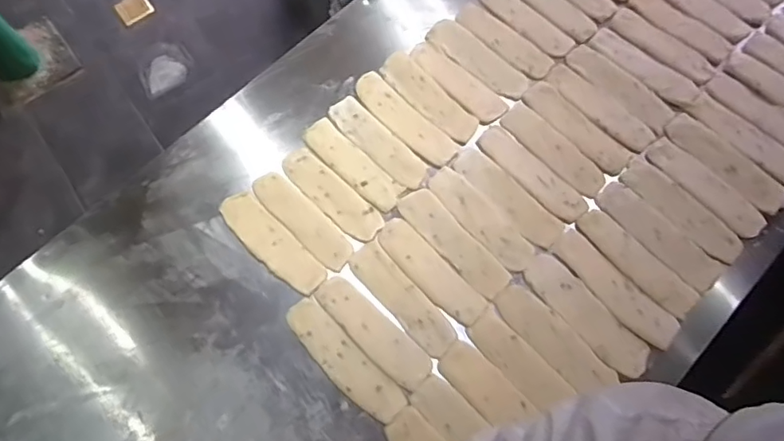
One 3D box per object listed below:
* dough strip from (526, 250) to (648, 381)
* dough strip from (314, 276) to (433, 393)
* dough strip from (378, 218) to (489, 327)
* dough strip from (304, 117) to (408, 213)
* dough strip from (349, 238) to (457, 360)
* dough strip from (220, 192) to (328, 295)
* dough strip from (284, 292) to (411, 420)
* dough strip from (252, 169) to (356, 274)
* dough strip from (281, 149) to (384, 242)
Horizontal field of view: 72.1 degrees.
[{"bbox_3d":[0.274,0.130,0.761,0.060,0.010,0.203,-37,75,-12],"label":"dough strip"},{"bbox_3d":[-0.029,0.156,0.760,0.193,0.008,0.058,42,76,13],"label":"dough strip"},{"bbox_3d":[0.057,0.073,0.793,0.056,0.013,0.192,-41,75,-13],"label":"dough strip"},{"bbox_3d":[-0.065,-0.091,0.865,0.056,0.010,0.193,-43,76,-13],"label":"dough strip"},{"bbox_3d":[0.015,0.111,0.774,0.053,0.009,0.190,-38,75,-12],"label":"dough strip"},{"bbox_3d":[-0.181,0.032,0.811,0.058,0.005,0.199,-42,76,-13],"label":"dough strip"},{"bbox_3d":[-0.067,0.193,0.747,0.053,0.008,0.204,-42,76,-13],"label":"dough strip"},{"bbox_3d":[-0.135,-0.002,0.825,0.056,0.007,0.193,-41,75,-13],"label":"dough strip"},{"bbox_3d":[-0.095,-0.042,0.843,0.191,0.005,0.059,41,76,13],"label":"dough strip"}]

